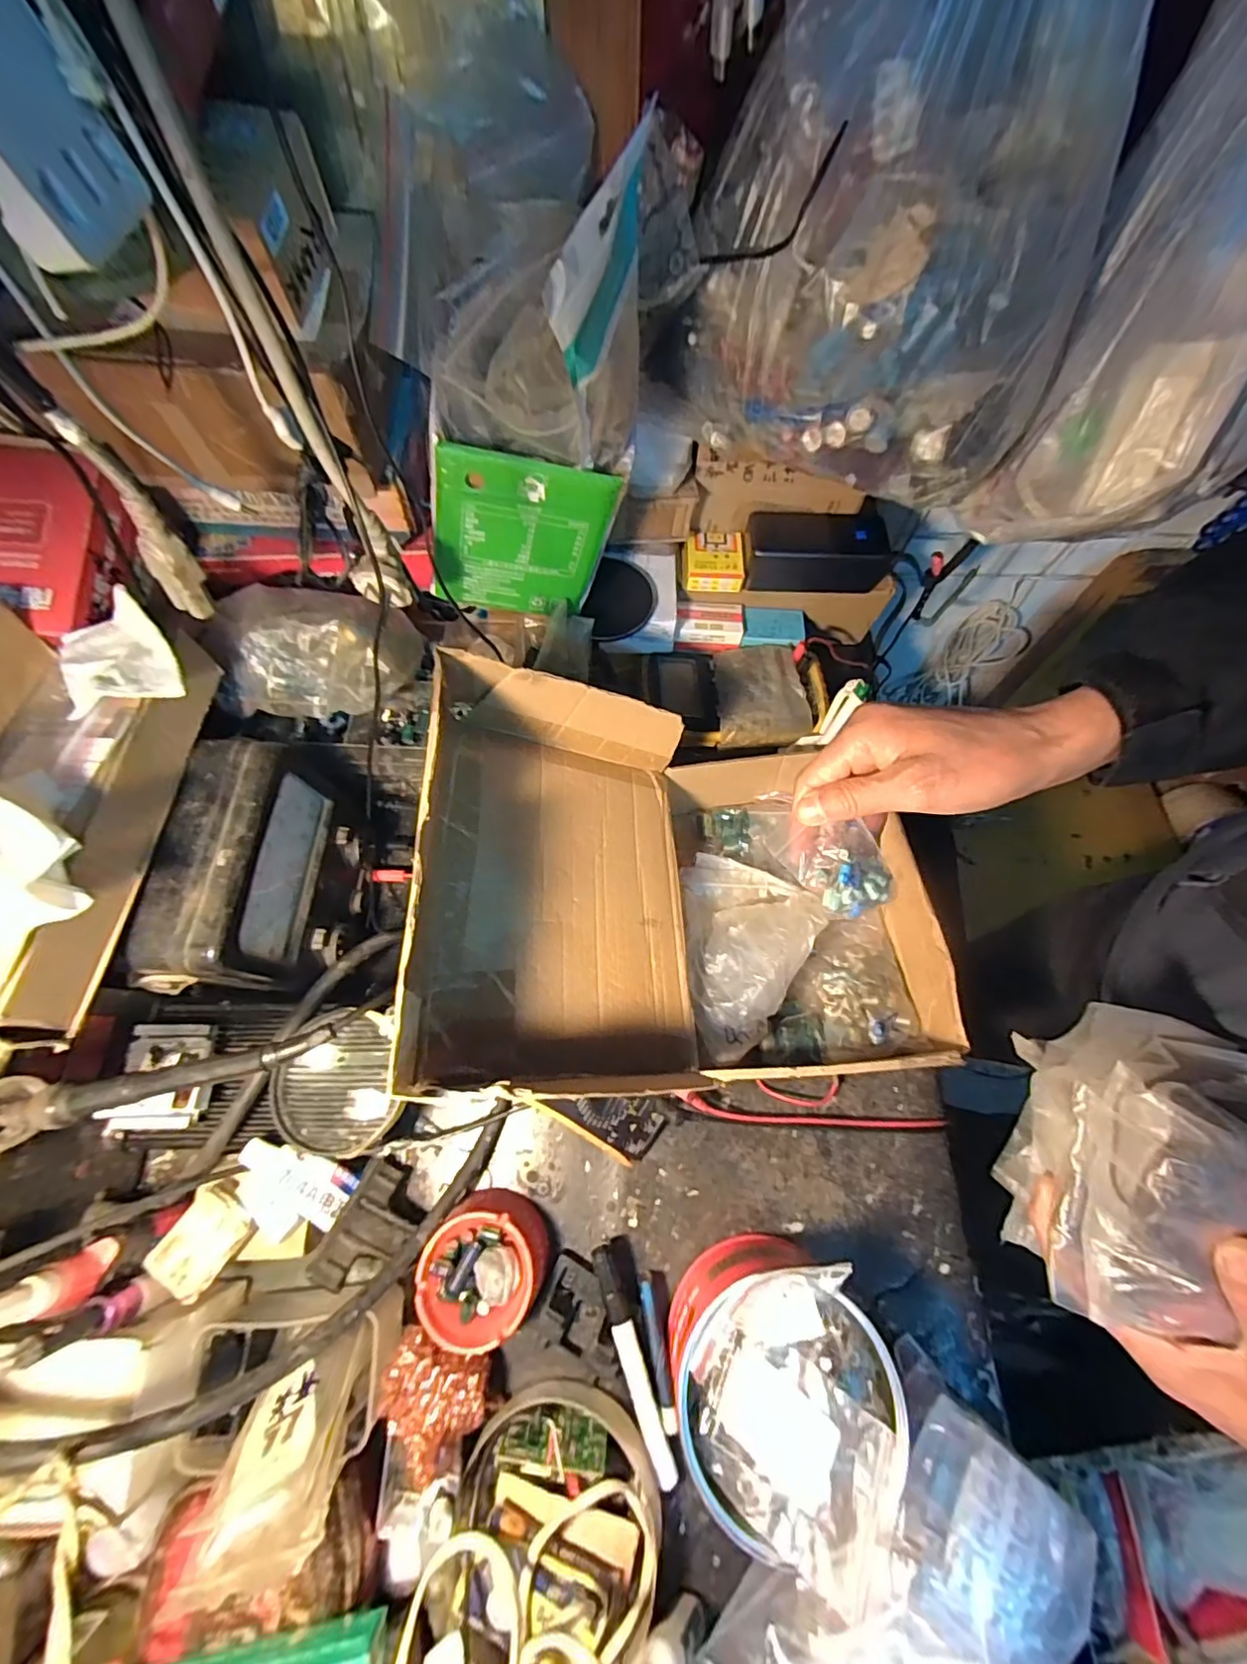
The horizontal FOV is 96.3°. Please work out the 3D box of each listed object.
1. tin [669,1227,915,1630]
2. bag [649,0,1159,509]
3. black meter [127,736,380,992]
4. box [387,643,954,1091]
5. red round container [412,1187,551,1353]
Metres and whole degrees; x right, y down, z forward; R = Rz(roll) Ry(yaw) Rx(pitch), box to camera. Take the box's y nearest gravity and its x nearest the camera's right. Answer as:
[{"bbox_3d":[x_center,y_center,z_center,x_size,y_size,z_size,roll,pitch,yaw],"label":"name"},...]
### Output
[{"bbox_3d":[0.093,0.336,0.336,0.122,0.113,0.127,0,68,-1],"label":"tin"},{"bbox_3d":[0.152,-0.363,0.289,0.249,0.275,0.151,35,72,12],"label":"bag"},{"bbox_3d":[-0.255,0.034,0.416,0.072,0.152,0.173,3,68,0],"label":"black meter"},{"bbox_3d":[0.058,0.039,0.399,0.361,0.197,0.250,-1,68,-2],"label":"box"},{"bbox_3d":[-0.097,0.306,0.392,0.080,0.042,0.081,0,68,-1],"label":"red round container"}]

